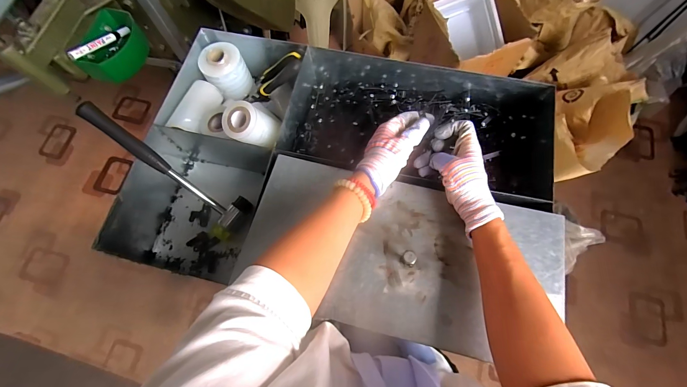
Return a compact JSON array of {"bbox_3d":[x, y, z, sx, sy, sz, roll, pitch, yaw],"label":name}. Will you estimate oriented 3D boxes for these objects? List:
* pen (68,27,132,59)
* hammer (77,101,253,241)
[{"bbox_3d":[-0.491,-0.307,0.614,0.015,0.017,0.142,18,50,8],"label":"pen"},{"bbox_3d":[-0.269,-0.033,0.470,0.269,0.031,0.078,46,74,-29],"label":"hammer"}]

